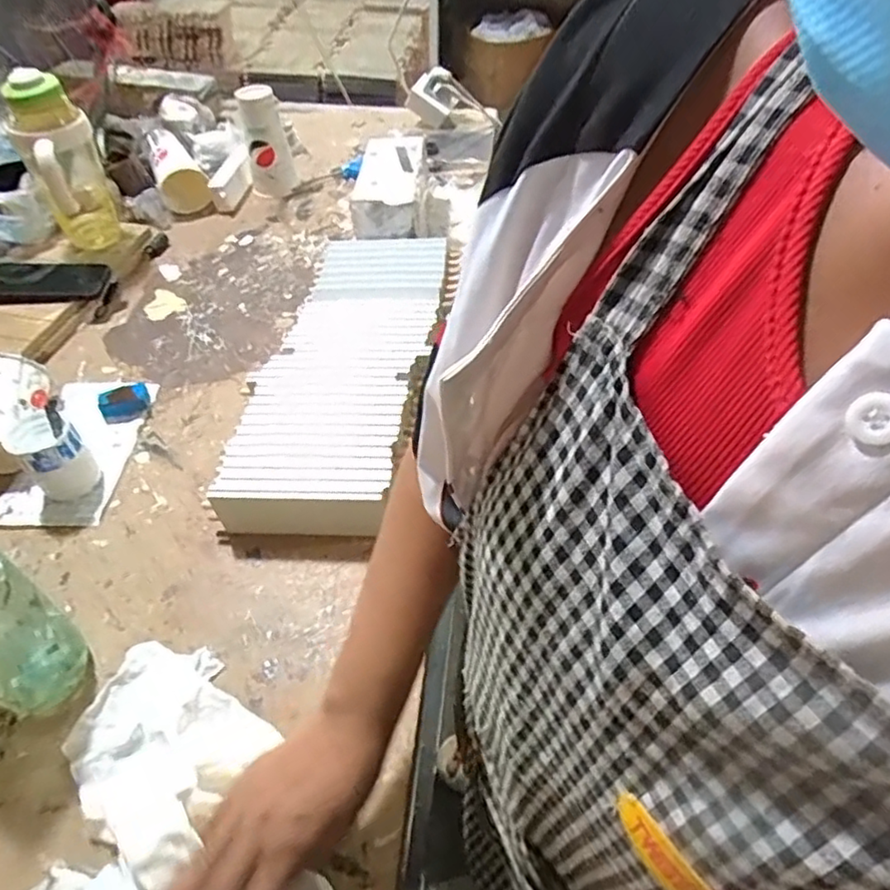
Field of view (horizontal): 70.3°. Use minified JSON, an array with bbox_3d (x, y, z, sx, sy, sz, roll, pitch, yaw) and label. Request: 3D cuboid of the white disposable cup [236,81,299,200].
[{"bbox_3d":[-0.323,-0.554,1.155,0.081,0.170,0.086,-8,49,-10],"label":"white disposable cup"}]

